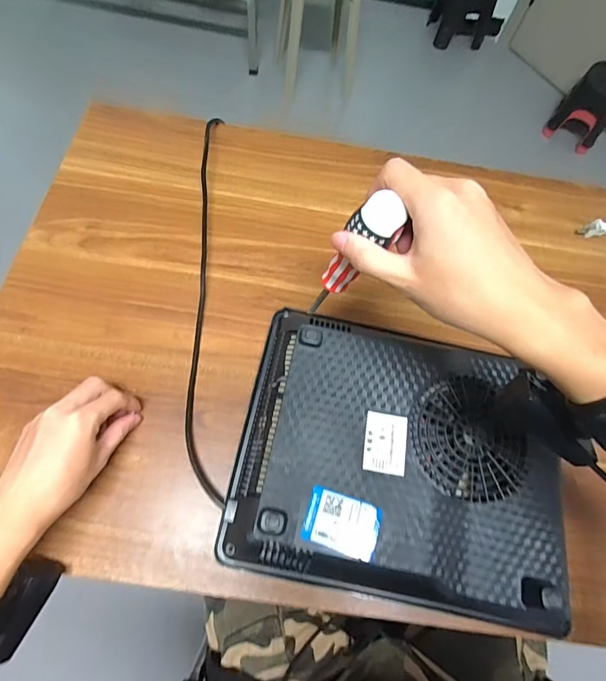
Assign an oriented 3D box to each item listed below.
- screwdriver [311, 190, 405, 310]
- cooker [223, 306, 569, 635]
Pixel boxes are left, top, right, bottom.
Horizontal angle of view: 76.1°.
[{"bbox_3d":[0.034,-0.060,0.311,0.031,0.144,0.024,12,68,-12],"label":"screwdriver"},{"bbox_3d":[0.103,0.115,0.386,0.330,0.046,0.255,11,68,2],"label":"cooker"}]

